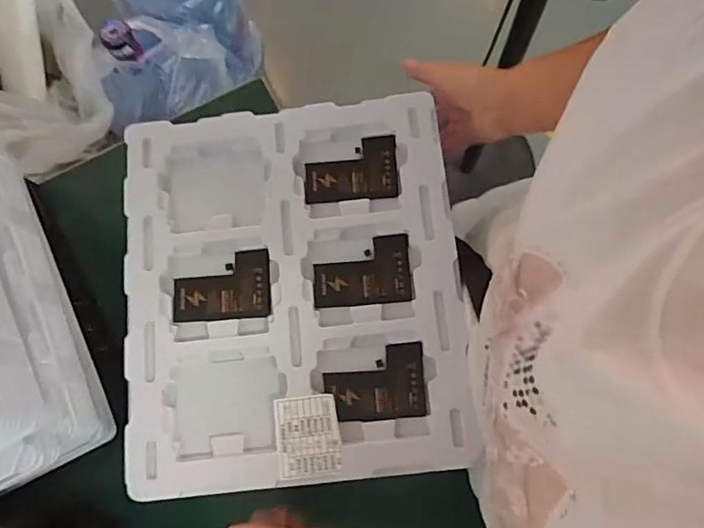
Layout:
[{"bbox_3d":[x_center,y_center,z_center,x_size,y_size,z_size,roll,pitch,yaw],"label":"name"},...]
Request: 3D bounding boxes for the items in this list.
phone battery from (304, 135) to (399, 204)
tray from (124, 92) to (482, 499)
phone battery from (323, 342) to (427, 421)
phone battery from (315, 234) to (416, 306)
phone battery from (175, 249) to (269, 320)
[{"bbox_3d":[-0.001,-0.084,0.463,0.081,0.005,0.057,-3,77,1],"label":"phone battery"},{"bbox_3d":[-0.050,0.016,0.439,0.271,0.021,0.313,-6,77,0],"label":"tray"},{"bbox_3d":[0.018,0.095,0.421,0.079,0.005,0.057,-5,77,0],"label":"phone battery"},{"bbox_3d":[0.009,0.005,0.440,0.082,0.004,0.057,-4,77,0],"label":"phone battery"},{"bbox_3d":[-0.111,0.018,0.442,0.081,0.006,0.058,-3,77,1],"label":"phone battery"}]

